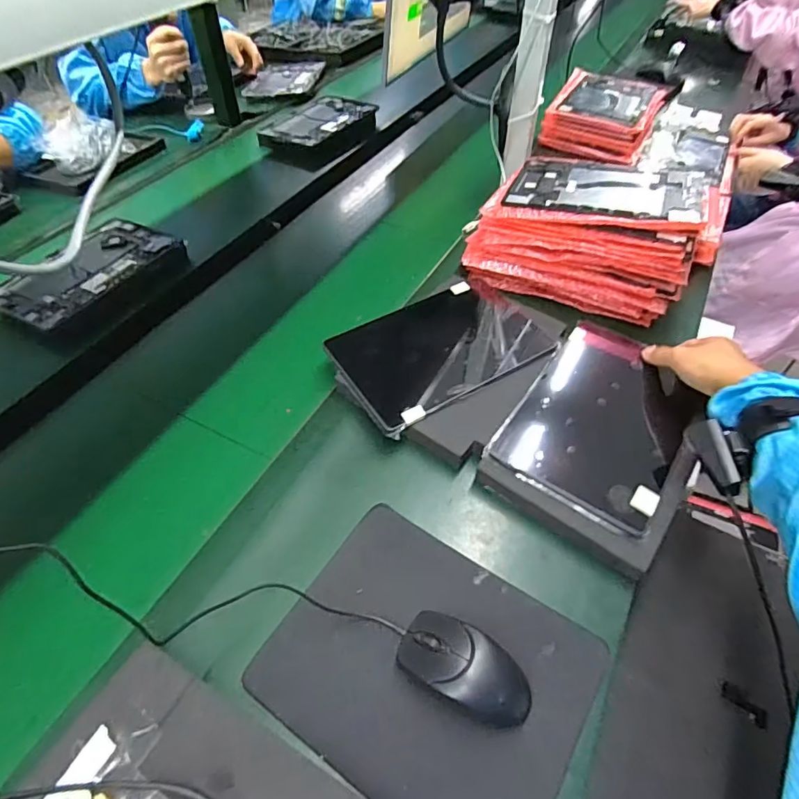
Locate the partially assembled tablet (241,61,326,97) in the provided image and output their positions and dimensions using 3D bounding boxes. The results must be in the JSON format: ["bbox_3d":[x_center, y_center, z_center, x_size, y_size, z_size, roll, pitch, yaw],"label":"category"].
[{"bbox_3d":[-0.301,-0.855,1.352,0.172,0.022,0.216,7,50,5],"label":"partially assembled tablet"}]

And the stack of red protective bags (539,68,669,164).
[{"bbox_3d":[0.444,-0.616,1.113,0.212,0.081,0.309,22,53,17],"label":"stack of red protective bags"}]

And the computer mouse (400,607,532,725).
[{"bbox_3d":[0.057,0.226,0.430,0.116,0.032,0.061,25,54,19],"label":"computer mouse"}]

